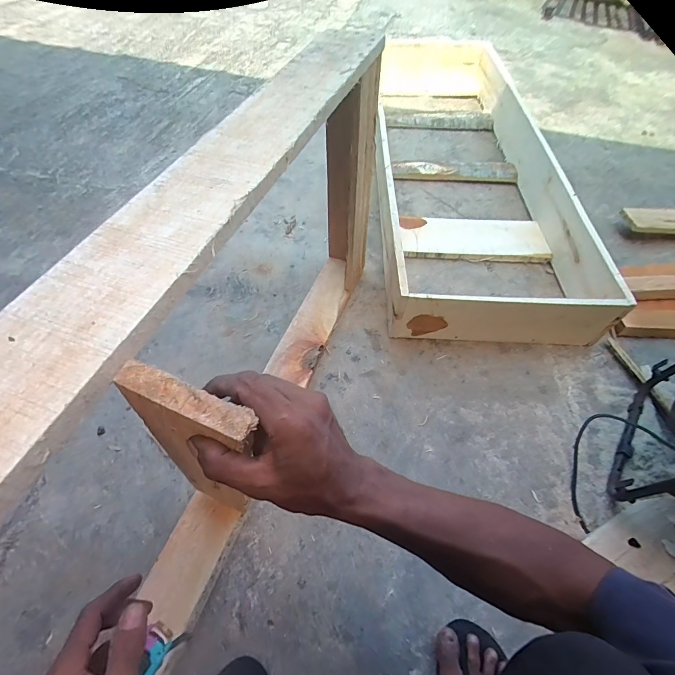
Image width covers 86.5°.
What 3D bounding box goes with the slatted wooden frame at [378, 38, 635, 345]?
[{"bbox_3d":[0.347,-0.599,1.149,0.512,0.171,1.358,2,57,-3],"label":"slatted wooden frame"}]

